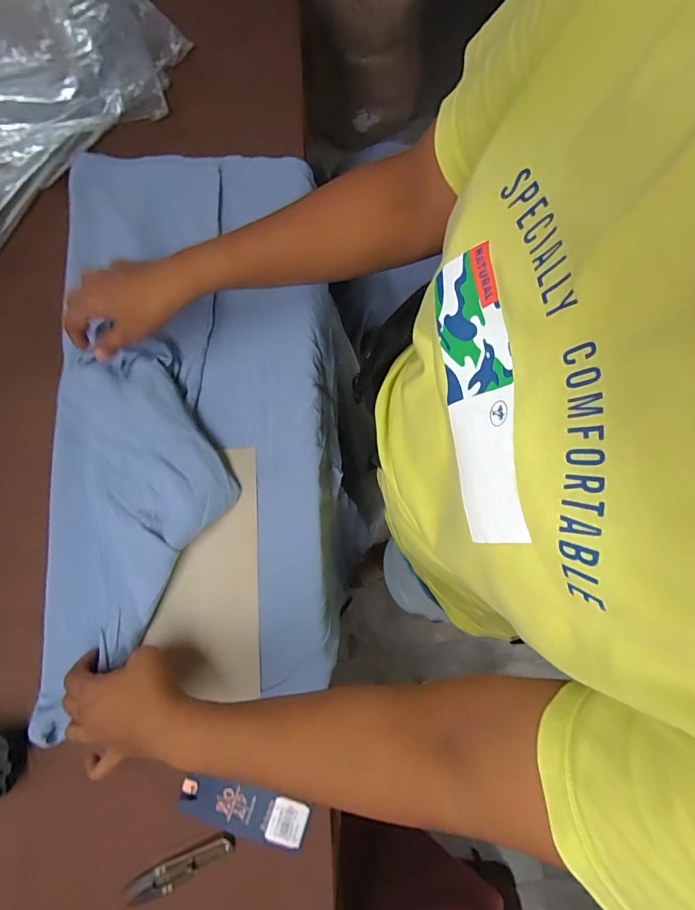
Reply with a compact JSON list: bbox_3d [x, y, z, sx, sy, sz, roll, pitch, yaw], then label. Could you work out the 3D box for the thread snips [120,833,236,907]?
[{"bbox_3d":[-0.153,0.379,0.388,0.102,0.005,0.021,-27,80,-6],"label":"thread snips"}]

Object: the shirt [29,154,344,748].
[{"bbox_3d":[-0.160,-0.058,0.478,0.307,0.096,0.630,-3,78,-2],"label":"shirt"}]

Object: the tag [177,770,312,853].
[{"bbox_3d":[-0.099,0.339,0.400,0.121,0.008,0.035,16,70,0],"label":"tag"}]

